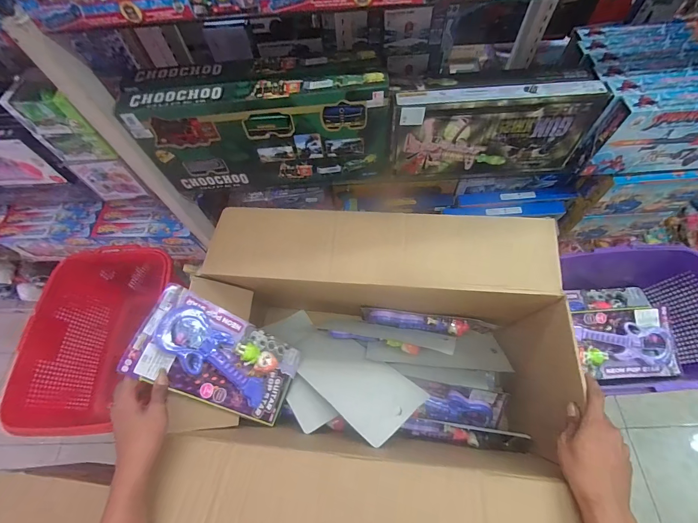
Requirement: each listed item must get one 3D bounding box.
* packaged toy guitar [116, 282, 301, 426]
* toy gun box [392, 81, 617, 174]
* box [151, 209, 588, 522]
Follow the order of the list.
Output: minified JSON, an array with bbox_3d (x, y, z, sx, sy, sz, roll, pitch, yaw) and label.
[{"bbox_3d":[-0.224,0.181,0.597,0.045,0.308,0.150,-3,54,48],"label":"packaged toy guitar"},{"bbox_3d":[0.317,-0.294,0.744,0.429,0.205,0.065,-2,64,2],"label":"toy gun box"},{"bbox_3d":[0.045,0.218,0.627,0.615,0.333,0.509,3,64,5],"label":"box"}]

